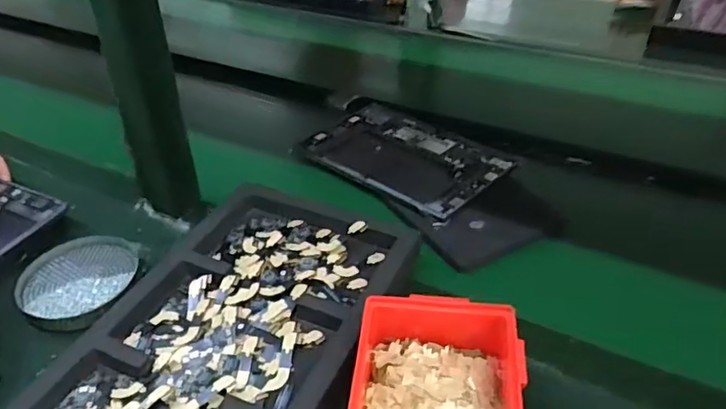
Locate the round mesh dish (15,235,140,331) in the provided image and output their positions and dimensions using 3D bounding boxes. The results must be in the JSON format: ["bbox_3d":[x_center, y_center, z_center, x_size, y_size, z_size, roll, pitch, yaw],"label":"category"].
[{"bbox_3d":[-0.290,0.077,0.586,0.112,0.023,0.108,-1,37,1],"label":"round mesh dish"}]

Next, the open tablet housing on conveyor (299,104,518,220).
[{"bbox_3d":[0.051,-0.067,0.756,0.253,0.009,0.163,30,46,35],"label":"open tablet housing on conveyor"}]

